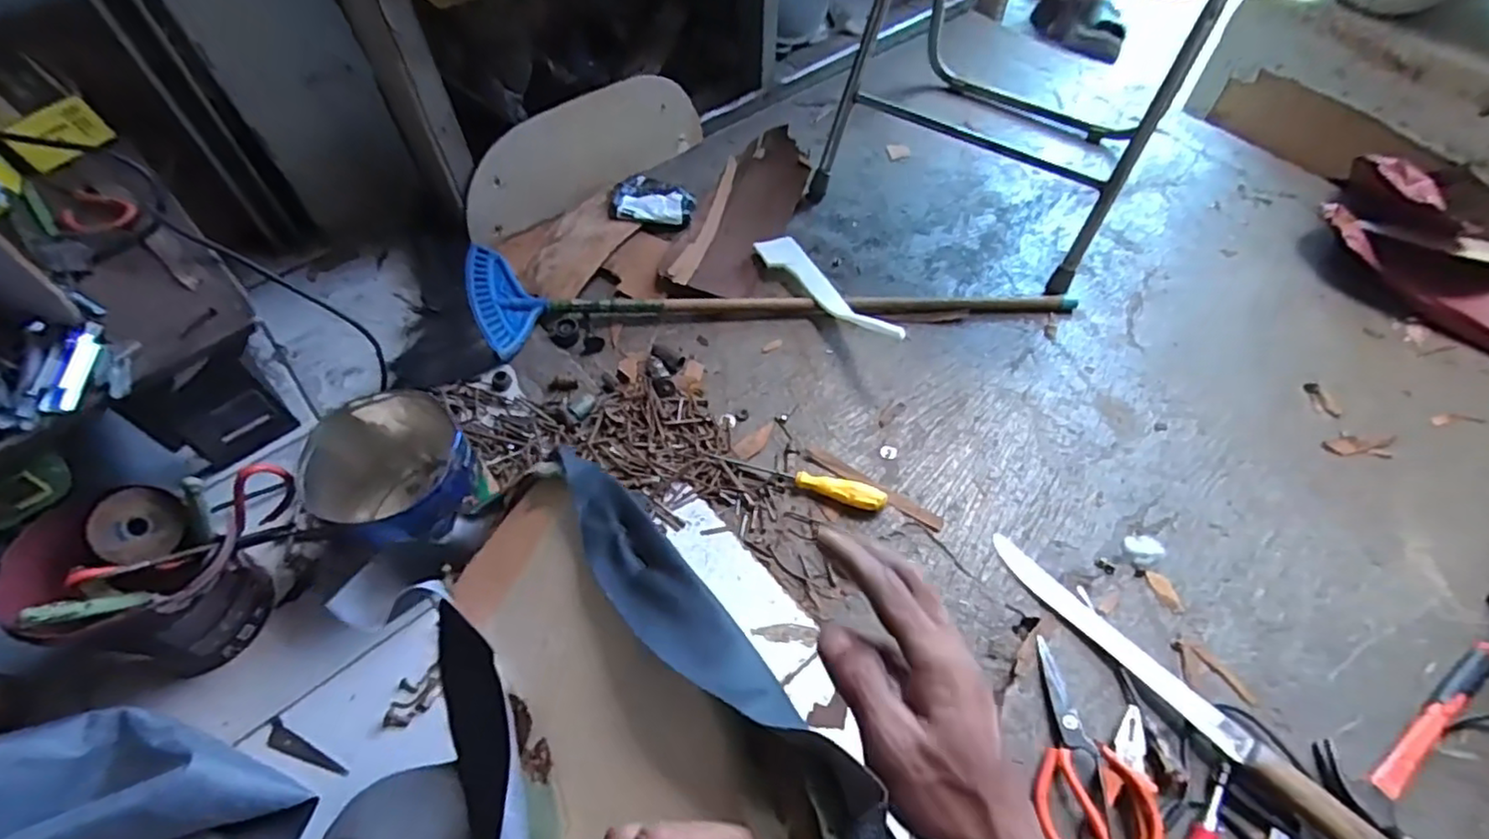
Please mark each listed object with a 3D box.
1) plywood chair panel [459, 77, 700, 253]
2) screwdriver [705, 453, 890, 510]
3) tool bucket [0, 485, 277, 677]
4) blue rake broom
[{"bbox_3d":[-0.252,-0.418,1.046,0.411,0.143,0.028,-35,45,-18],"label":"plywood chair panel"},{"bbox_3d":[0.065,0.070,0.806,0.213,0.026,0.029,17,59,11],"label":"screwdriver"},{"bbox_3d":[-0.553,0.160,0.636,0.169,0.148,0.136,9,58,5],"label":"tool bucket"},{"bbox_3d":[0.036,-0.189,0.965,0.862,0.036,0.200,-4,58,-2],"label":"blue rake broom"}]

